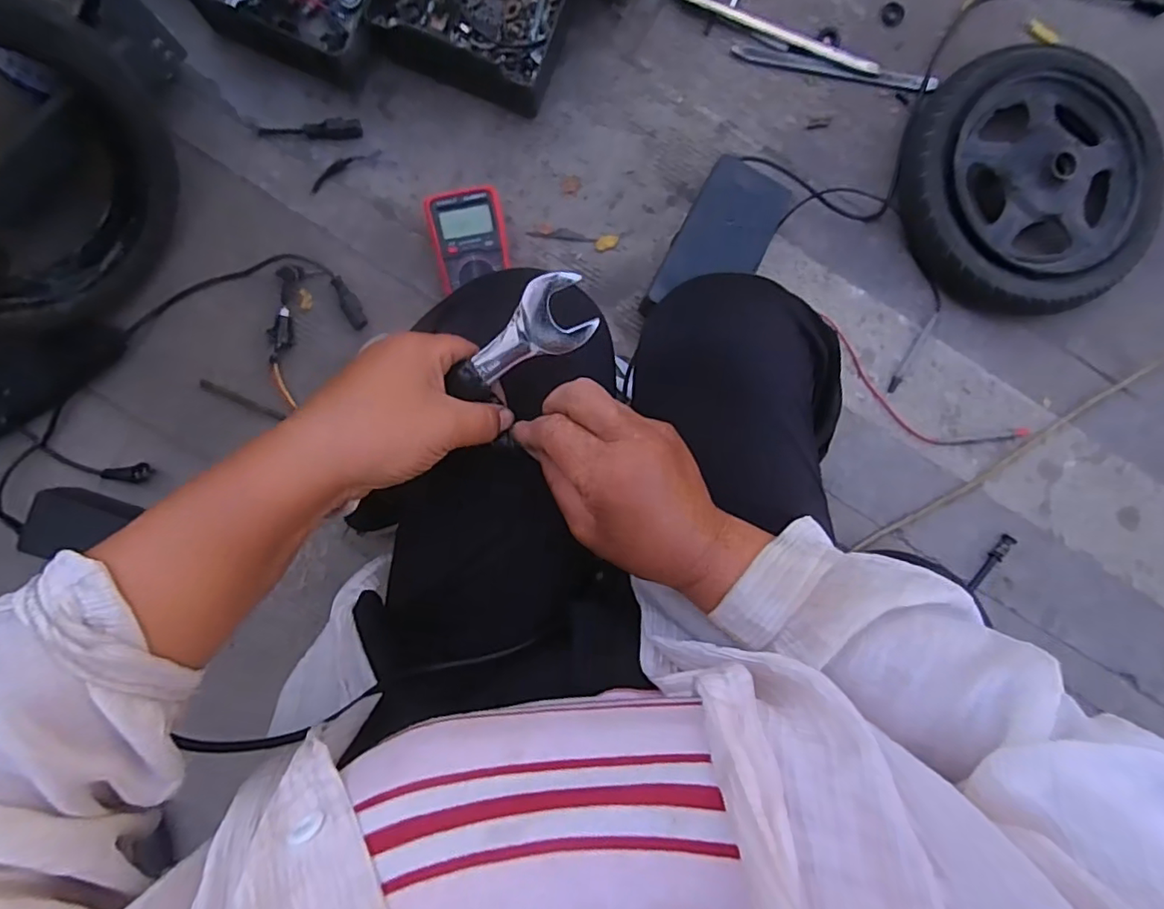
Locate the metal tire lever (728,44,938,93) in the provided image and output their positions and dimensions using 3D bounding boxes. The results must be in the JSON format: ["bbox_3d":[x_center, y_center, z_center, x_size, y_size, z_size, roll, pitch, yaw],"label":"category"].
[{"bbox_3d":[0.345,-0.524,0.781,0.280,0.011,0.022,8,90,-4],"label":"metal tire lever"}]

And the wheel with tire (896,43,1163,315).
[{"bbox_3d":[0.592,-0.361,0.777,0.312,0.078,0.341,0,91,-4],"label":"wheel with tire"}]

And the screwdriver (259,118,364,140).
[{"bbox_3d":[-0.350,-0.418,0.742,0.127,0.018,0.022,-7,91,-4],"label":"screwdriver"}]

